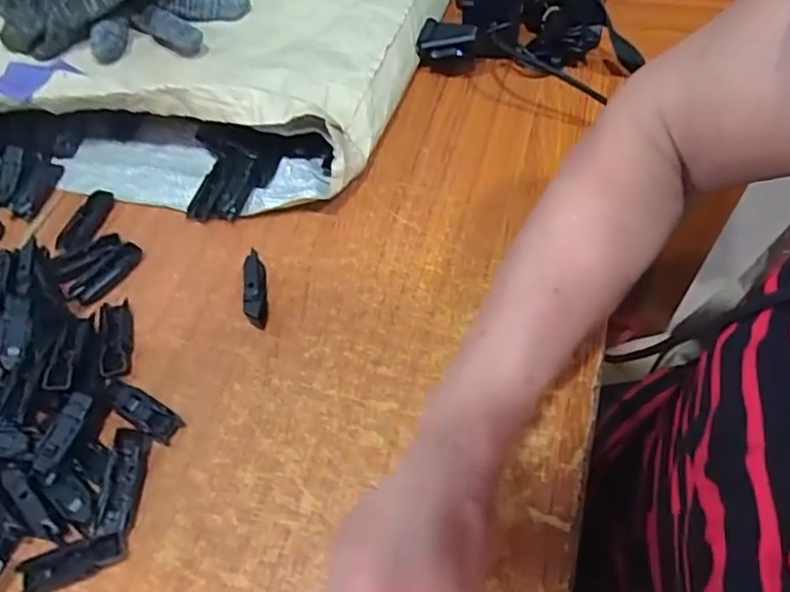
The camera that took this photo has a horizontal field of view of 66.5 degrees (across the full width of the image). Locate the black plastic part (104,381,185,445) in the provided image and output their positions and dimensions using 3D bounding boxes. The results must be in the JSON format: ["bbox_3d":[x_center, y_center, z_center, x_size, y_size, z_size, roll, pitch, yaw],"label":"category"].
[{"bbox_3d":[-0.187,0.082,0.441,0.069,0.012,0.021,26,63,20],"label":"black plastic part"}]

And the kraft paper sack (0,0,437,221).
[{"bbox_3d":[-0.166,-0.407,0.687,0.458,0.120,0.686,13,59,13],"label":"kraft paper sack"}]

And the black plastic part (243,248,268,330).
[{"bbox_3d":[-0.112,-0.006,0.484,0.016,0.020,0.066,-9,57,-1],"label":"black plastic part"}]

